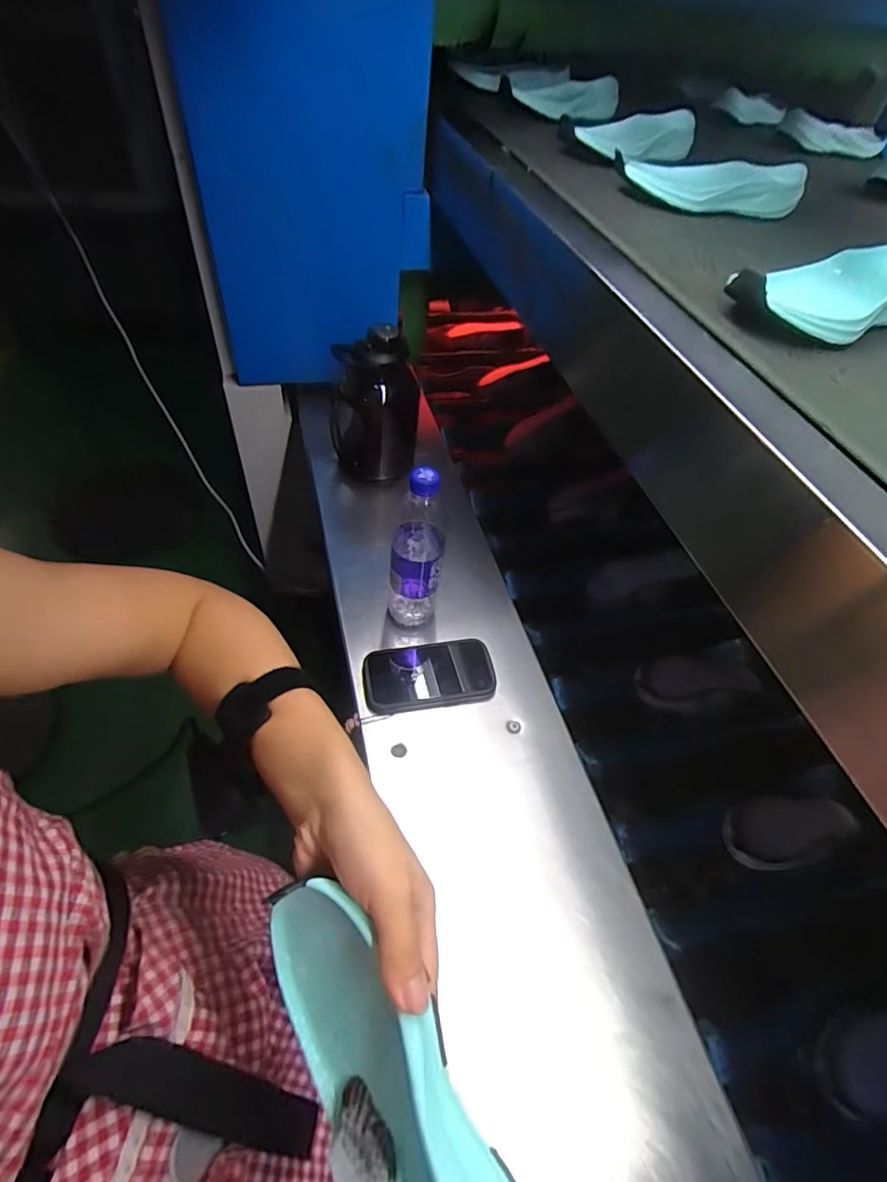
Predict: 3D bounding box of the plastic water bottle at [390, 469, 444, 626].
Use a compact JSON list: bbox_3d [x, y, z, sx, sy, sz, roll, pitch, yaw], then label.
[{"bbox_3d":[-0.032,-0.051,0.634,0.057,0.234,0.060,3,47,-3],"label":"plastic water bottle"}]

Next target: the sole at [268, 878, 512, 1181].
[{"bbox_3d":[-0.030,0.245,0.257,0.198,0.078,0.042,55,19,24],"label":"sole"}]

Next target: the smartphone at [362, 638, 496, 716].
[{"bbox_3d":[-0.017,0.105,0.657,0.159,0.018,0.084,-6,60,-10],"label":"smartphone"}]

